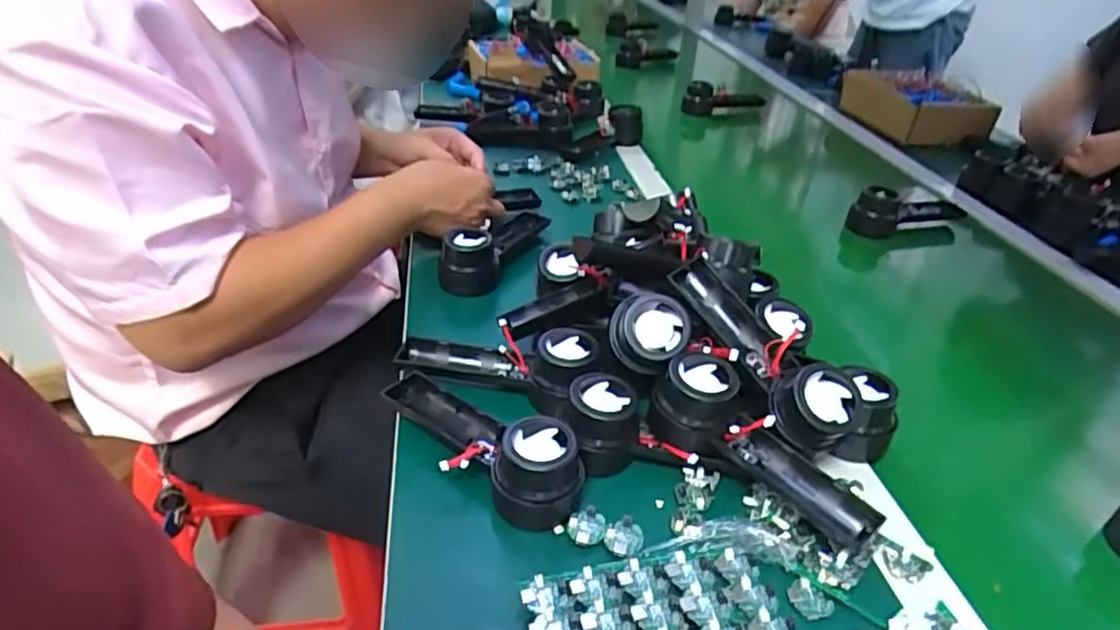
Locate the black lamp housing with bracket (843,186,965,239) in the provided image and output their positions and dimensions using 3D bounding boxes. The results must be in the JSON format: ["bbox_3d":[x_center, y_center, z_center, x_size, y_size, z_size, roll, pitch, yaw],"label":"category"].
[{"bbox_3d":[0.438,-0.132,0.833,0.158,0.055,0.044,-7,36,-17],"label":"black lamp housing with bracket"}]

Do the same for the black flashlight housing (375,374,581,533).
[{"bbox_3d":[-0.060,0.083,0.445,0.162,0.047,0.056,24,38,26],"label":"black flashlight housing"}]

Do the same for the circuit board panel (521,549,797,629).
[{"bbox_3d":[0.052,0.162,0.352,0.139,0.024,0.072,-1,35,-10],"label":"circuit board panel"}]

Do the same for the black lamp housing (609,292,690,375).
[{"bbox_3d":[0.065,0.011,0.473,0.052,0.034,0.053,12,73,-2],"label":"black lamp housing"}]

